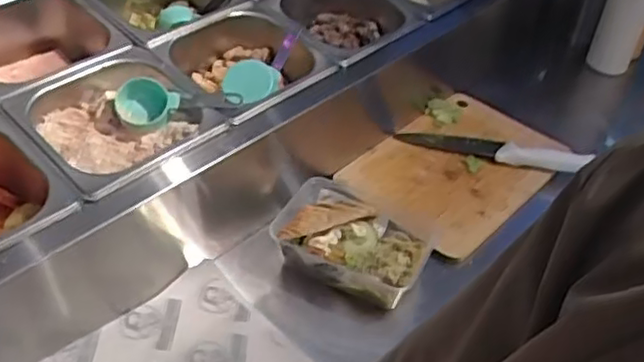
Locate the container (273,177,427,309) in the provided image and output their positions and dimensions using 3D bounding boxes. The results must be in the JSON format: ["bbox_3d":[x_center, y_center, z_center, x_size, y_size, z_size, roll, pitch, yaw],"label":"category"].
[{"bbox_3d":[0.033,0.069,0.785,0.170,0.058,0.127,23,45,18],"label":"container"}]

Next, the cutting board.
[{"bbox_3d":[0.188,-0.026,0.929,0.199,0.022,0.323,33,48,27],"label":"cutting board"}]

